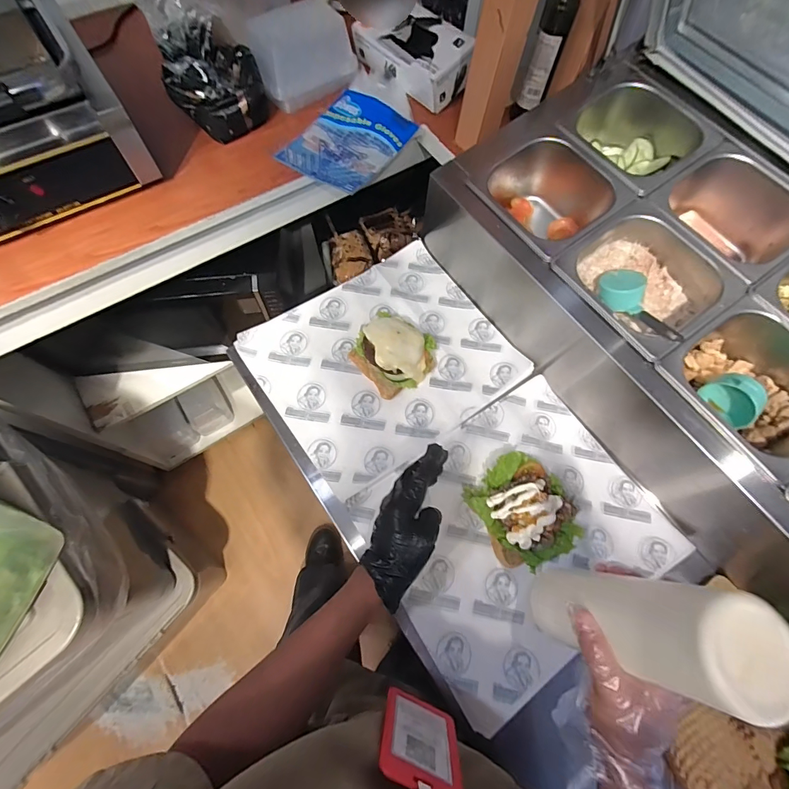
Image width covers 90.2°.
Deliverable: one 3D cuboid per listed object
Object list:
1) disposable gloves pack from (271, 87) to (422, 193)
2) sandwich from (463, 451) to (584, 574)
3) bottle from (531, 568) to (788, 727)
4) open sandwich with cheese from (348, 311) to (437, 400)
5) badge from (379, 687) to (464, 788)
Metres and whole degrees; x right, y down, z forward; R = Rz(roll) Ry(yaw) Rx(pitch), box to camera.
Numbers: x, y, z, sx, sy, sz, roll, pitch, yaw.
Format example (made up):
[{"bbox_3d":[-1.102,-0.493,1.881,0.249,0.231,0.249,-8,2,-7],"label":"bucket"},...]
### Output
[{"bbox_3d":[-0.081,-0.432,0.669,0.156,0.028,0.194,32,71,10],"label":"disposable gloves pack"},{"bbox_3d":[0.173,0.148,0.504,0.122,0.057,0.141,-28,72,-13],"label":"sandwich"},{"bbox_3d":[0.179,0.176,0.310,0.060,0.193,0.067,31,70,-6],"label":"bottle"},{"bbox_3d":[-0.002,-0.064,0.584,0.115,0.048,0.114,34,71,10],"label":"open sandwich with cheese"},{"bbox_3d":[0.023,0.300,0.342,0.068,0.112,0.005,21,82,7],"label":"badge"}]

